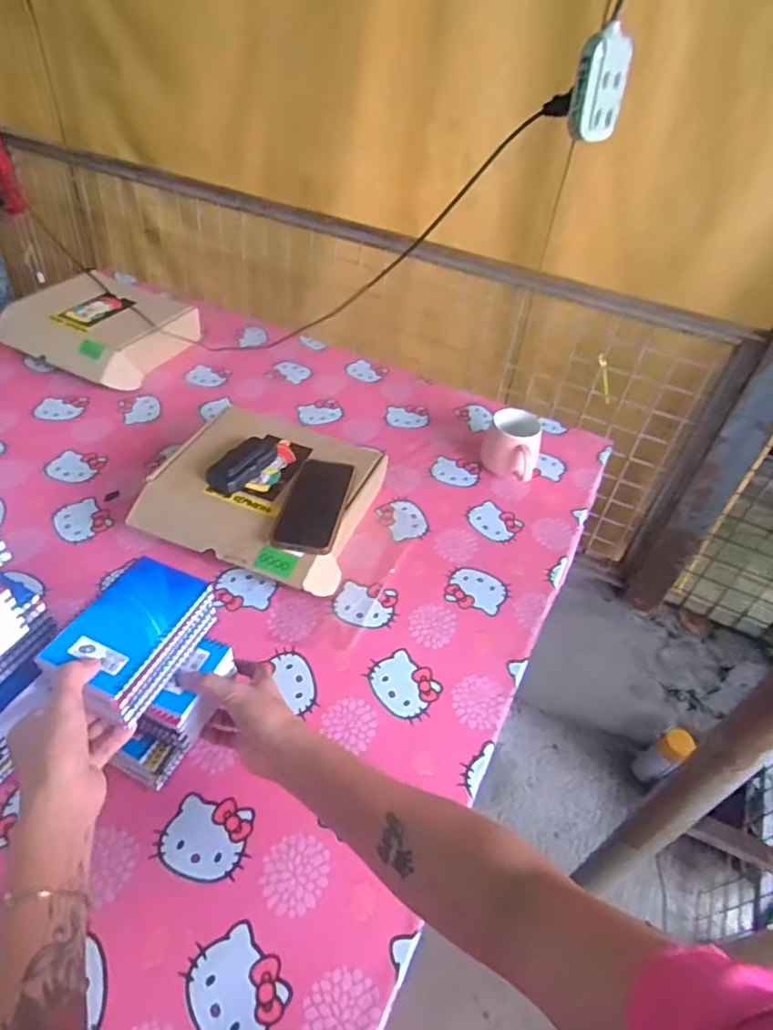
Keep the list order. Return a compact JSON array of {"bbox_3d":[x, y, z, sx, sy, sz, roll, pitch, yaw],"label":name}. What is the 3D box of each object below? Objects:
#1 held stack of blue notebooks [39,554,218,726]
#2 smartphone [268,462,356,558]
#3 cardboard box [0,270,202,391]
[{"bbox_3d":[-0.232,0.113,0.558,0.091,0.054,0.138,19,46,14],"label":"held stack of blue notebooks"},{"bbox_3d":[-0.093,-0.016,0.792,0.077,0.011,0.155,7,51,10],"label":"smartphone"},{"bbox_3d":[-0.527,-0.348,1.127,0.302,0.086,0.268,26,47,18],"label":"cardboard box"}]

